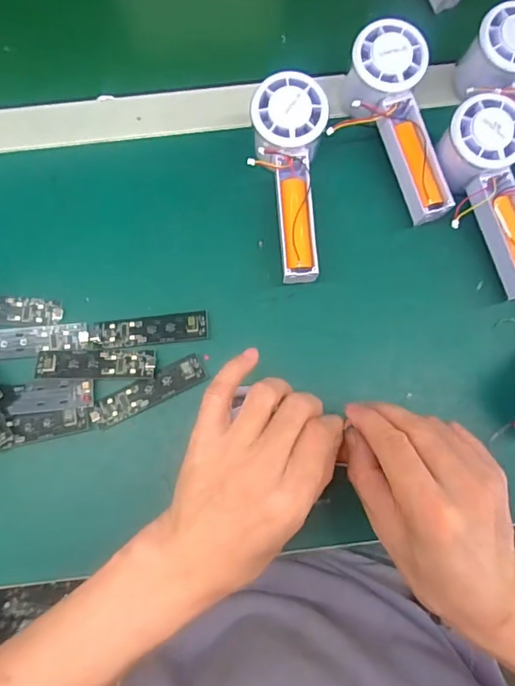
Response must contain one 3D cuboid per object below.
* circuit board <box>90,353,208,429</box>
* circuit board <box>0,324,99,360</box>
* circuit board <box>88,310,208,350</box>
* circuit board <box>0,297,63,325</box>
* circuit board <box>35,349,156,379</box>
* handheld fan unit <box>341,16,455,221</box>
[{"bbox_3d":[-0.084,0.037,0.384,0.090,0.004,0.022,-26,82,-5],"label":"circuit board"},{"bbox_3d":[-0.174,-0.001,0.391,0.093,0.008,0.024,-5,81,-2],"label":"circuit board"},{"bbox_3d":[-0.085,-0.010,0.392,0.090,0.008,0.023,-7,73,0],"label":"circuit board"},{"bbox_3d":[-0.201,-0.027,0.393,0.089,0.005,0.023,3,79,-8],"label":"circuit board"},{"bbox_3d":[-0.125,0.016,0.386,0.091,0.004,0.022,1,81,-1],"label":"circuit board"},{"bbox_3d":[0.107,-0.172,0.397,0.063,0.057,0.147,-13,81,-3],"label":"handheld fan unit"}]

